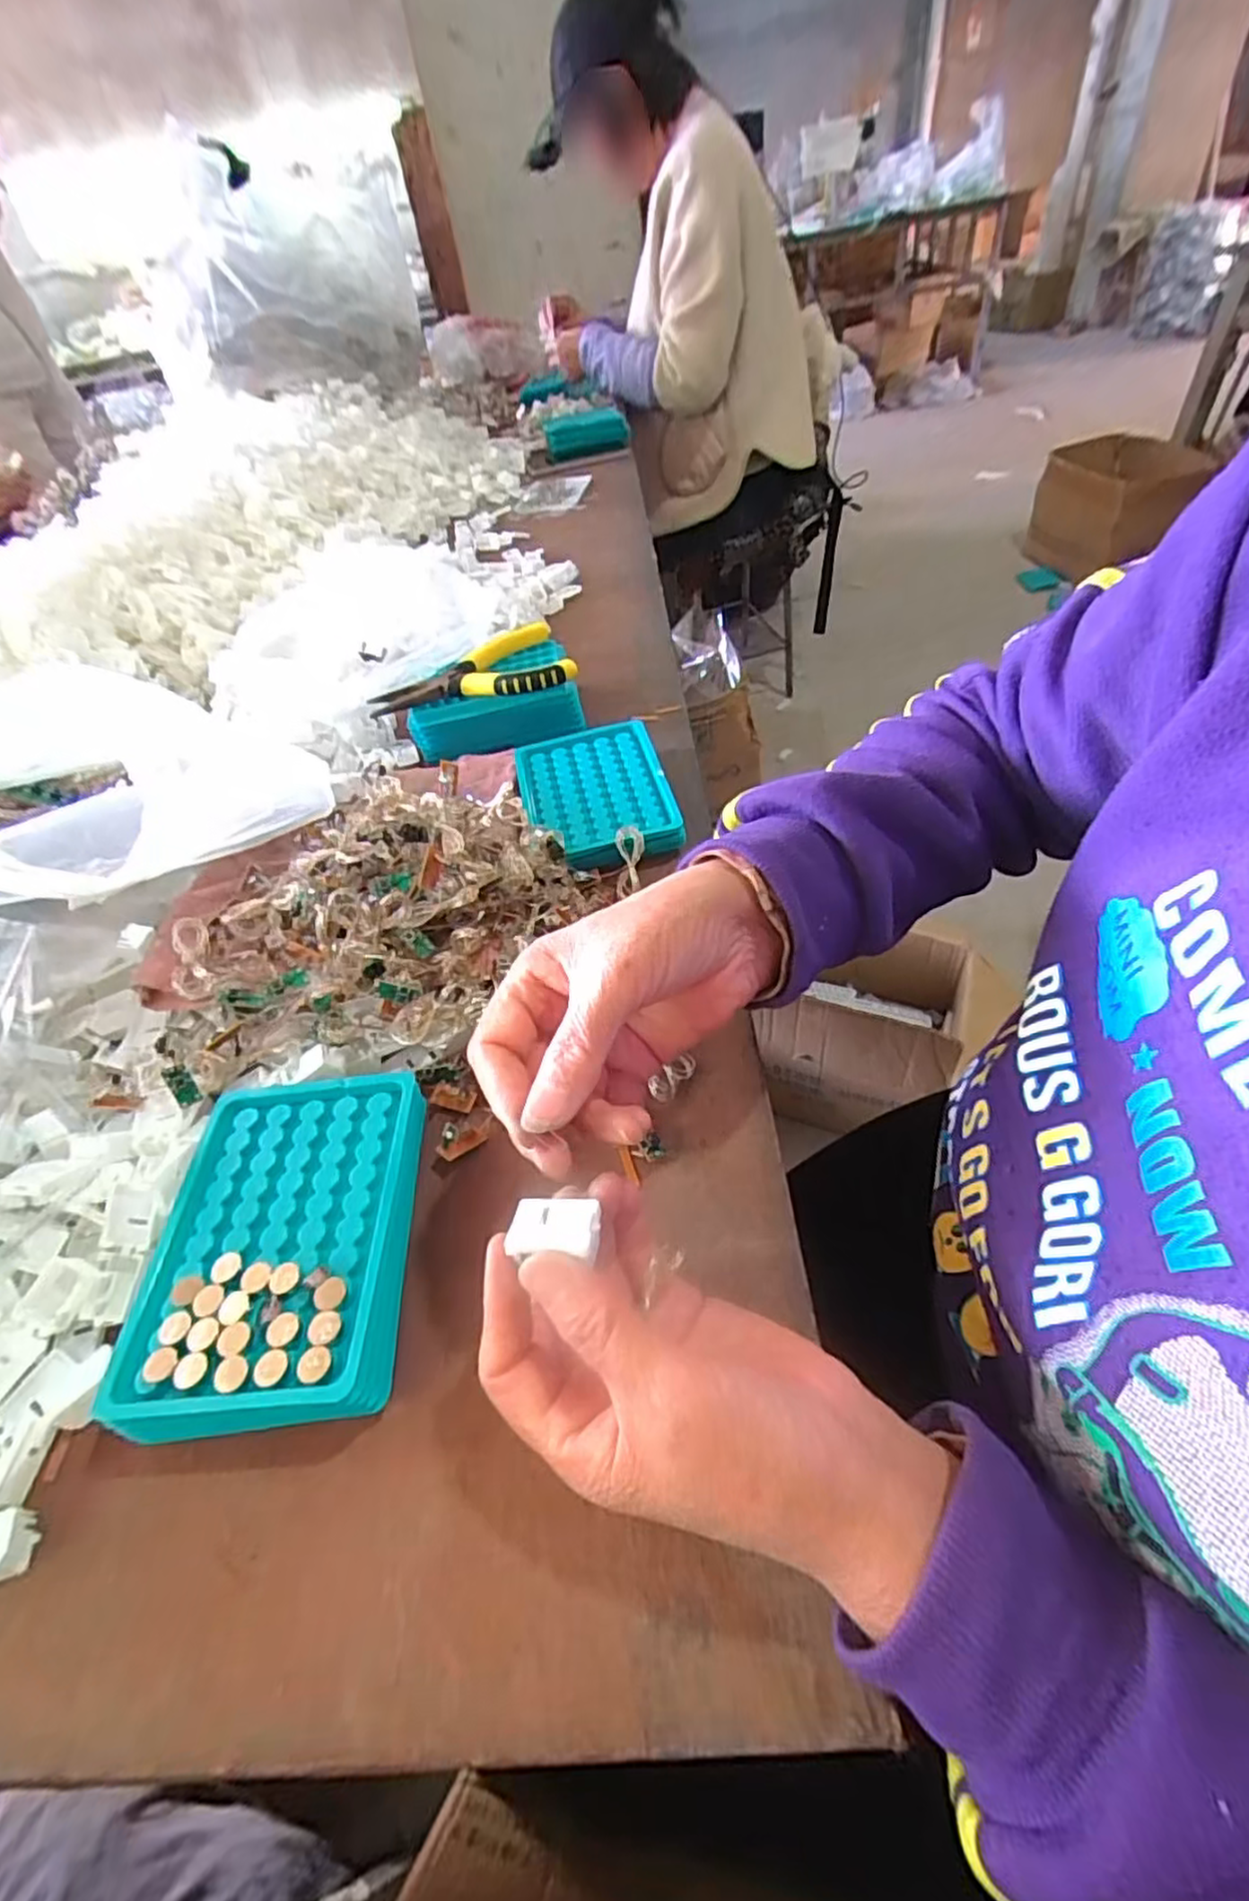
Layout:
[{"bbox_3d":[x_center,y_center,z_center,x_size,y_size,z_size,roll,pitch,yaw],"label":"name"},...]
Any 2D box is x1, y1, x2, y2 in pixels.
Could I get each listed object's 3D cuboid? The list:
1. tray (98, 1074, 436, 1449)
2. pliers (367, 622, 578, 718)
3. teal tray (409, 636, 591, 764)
[{"bbox_3d":[-0.139,0.118,0.293,0.102,0.033,0.134,-8,46,3],"label":"tray"},{"bbox_3d":[-0.122,-0.216,0.556,0.151,0.024,0.093,-19,47,-7],"label":"pliers"},{"bbox_3d":[-0.102,-0.203,0.582,0.134,0.041,0.085,-9,46,1],"label":"teal tray"}]

